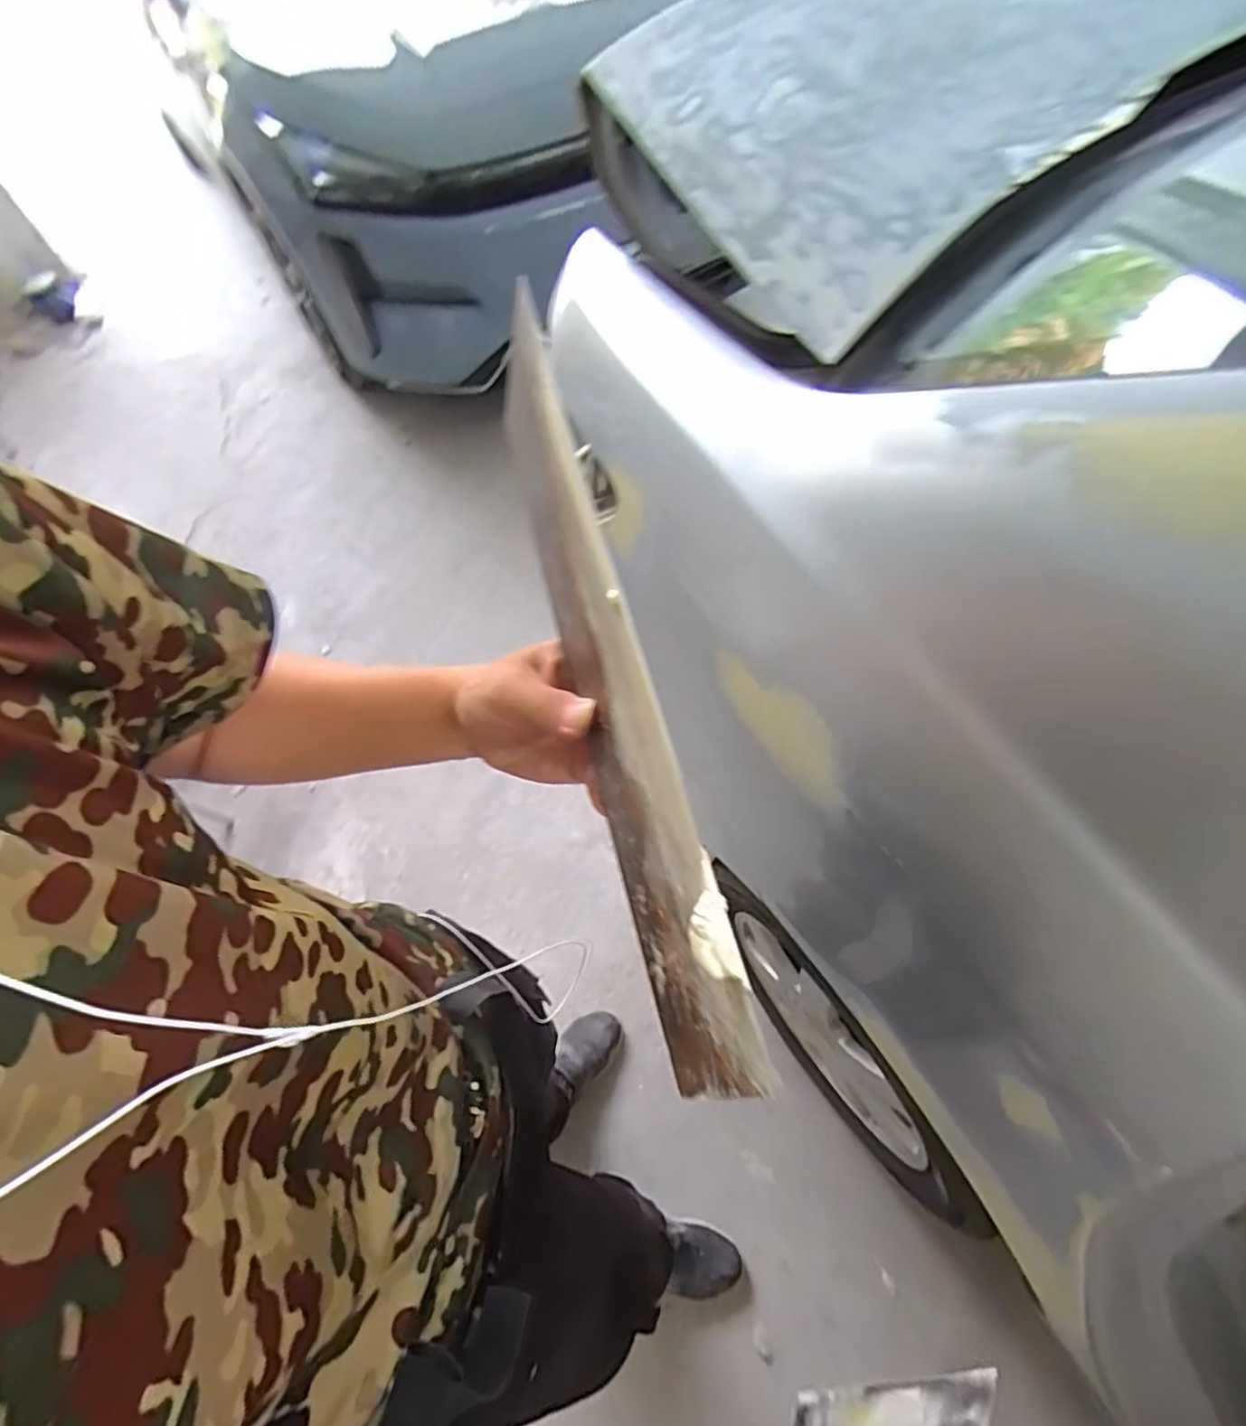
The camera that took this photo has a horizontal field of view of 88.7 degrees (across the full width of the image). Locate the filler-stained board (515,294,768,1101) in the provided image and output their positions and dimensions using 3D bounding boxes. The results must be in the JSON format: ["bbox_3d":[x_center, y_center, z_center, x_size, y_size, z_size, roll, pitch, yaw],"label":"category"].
[{"bbox_3d":[-0.014,-0.033,0.272,0.007,0.087,0.346,-7,66,-19],"label":"filler-stained board"}]

